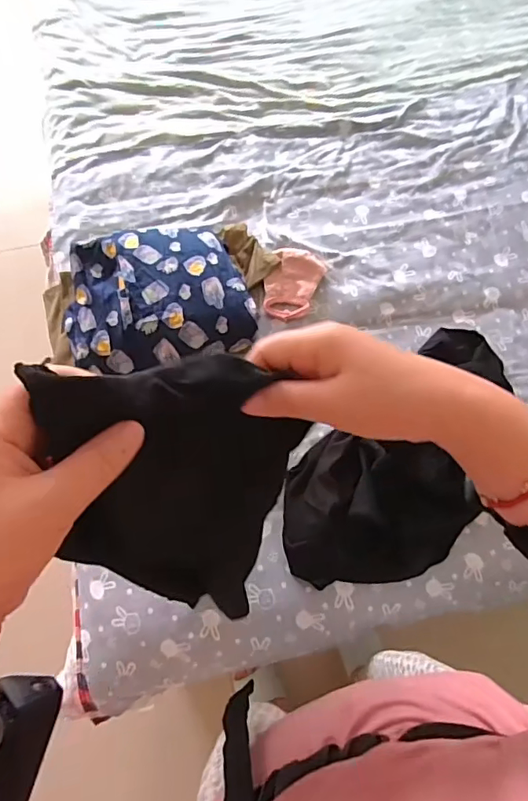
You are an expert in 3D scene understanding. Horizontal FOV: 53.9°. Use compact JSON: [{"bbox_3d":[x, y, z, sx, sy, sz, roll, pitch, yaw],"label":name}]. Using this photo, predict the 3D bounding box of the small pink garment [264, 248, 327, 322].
[{"bbox_3d":[0.052,-0.209,0.941,0.097,0.037,0.141,15,70,6],"label":"small pink garment"}]

